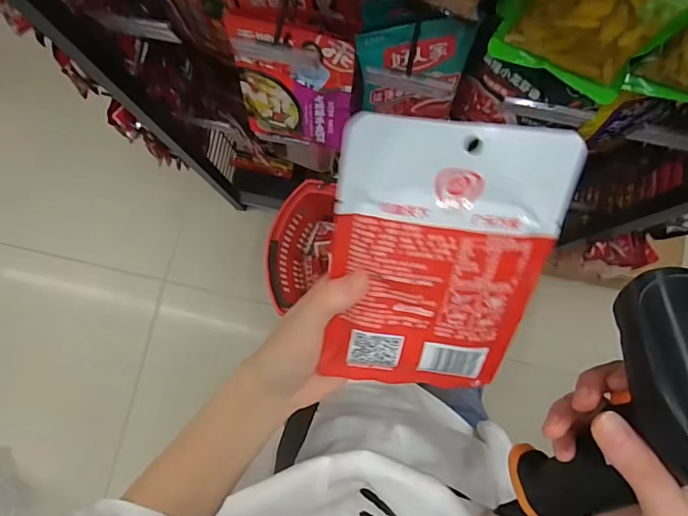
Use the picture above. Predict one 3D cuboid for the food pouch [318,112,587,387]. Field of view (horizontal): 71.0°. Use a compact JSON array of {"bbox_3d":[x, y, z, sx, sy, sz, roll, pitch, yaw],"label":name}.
[{"bbox_3d":[0.051,0.009,0.260,0.114,0.009,0.164,5,123,-3],"label":"food pouch"}]

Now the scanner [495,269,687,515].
[{"bbox_3d":[0.146,0.095,0.255,0.066,0.080,0.166,22,129,4],"label":"scanner"}]

